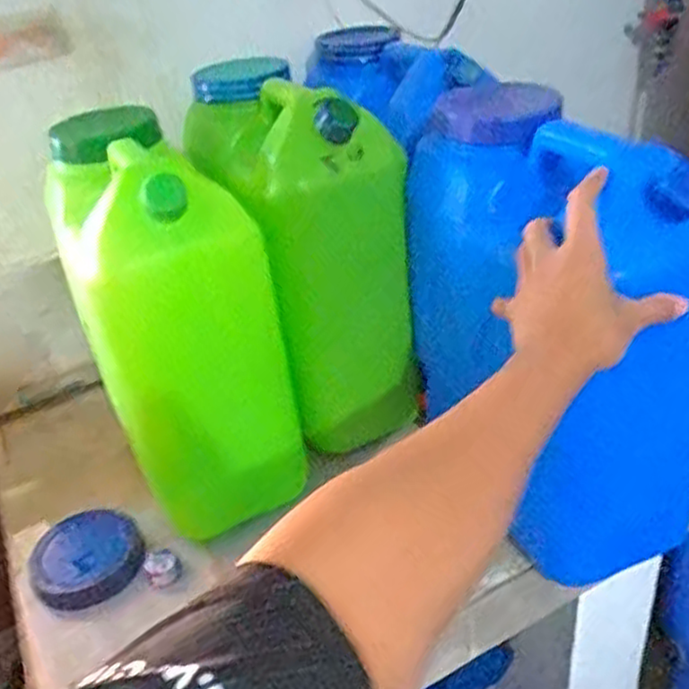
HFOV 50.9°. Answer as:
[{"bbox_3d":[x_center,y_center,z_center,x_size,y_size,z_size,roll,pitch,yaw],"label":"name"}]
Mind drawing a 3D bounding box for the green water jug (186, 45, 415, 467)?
[{"bbox_3d":[-0.046,-0.125,0.876,0.176,0.383,0.232,-18,35,-15],"label":"green water jug"}]

